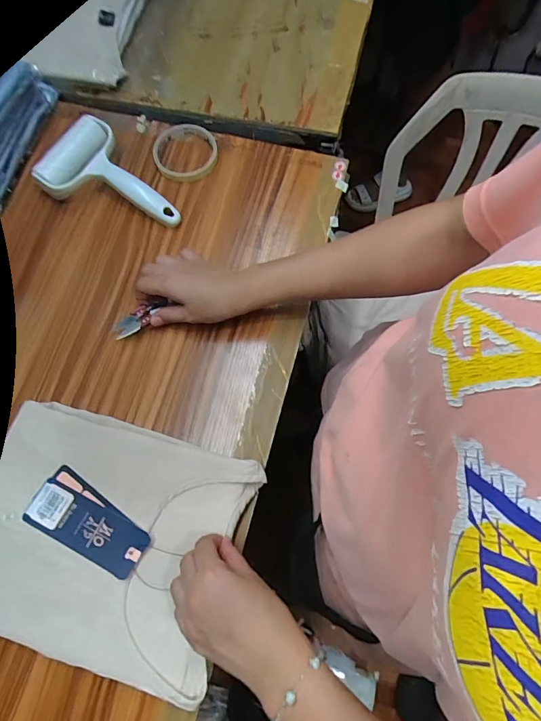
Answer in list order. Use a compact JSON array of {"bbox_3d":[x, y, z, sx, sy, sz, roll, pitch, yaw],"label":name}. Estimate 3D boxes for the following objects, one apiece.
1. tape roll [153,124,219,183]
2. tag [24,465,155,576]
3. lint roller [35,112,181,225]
[{"bbox_3d":[-0.113,-0.279,0.529,0.084,0.016,0.085,0,73,1],"label":"tape roll"},{"bbox_3d":[-0.174,0.155,0.377,0.120,0.004,0.056,29,76,9],"label":"tag"},{"bbox_3d":[-0.209,-0.216,0.499,0.111,0.045,0.182,-40,77,-11],"label":"lint roller"}]

